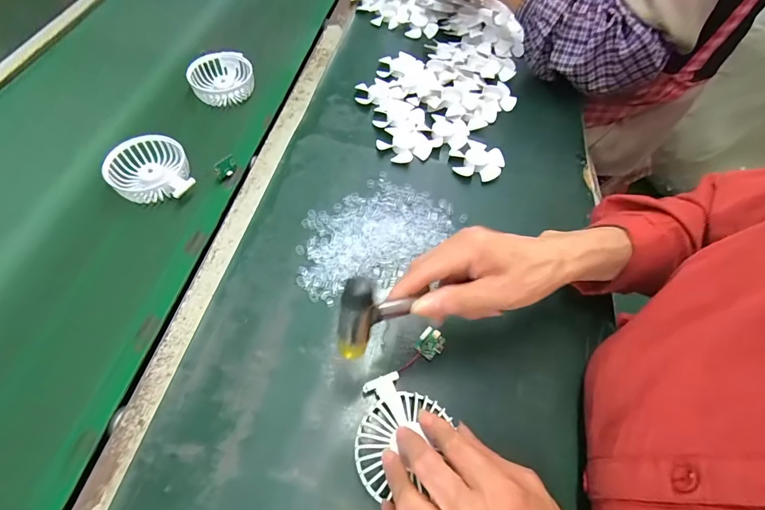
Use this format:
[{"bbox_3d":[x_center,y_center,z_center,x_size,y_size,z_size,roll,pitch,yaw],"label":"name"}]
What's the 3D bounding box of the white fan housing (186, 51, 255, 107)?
[{"bbox_3d":[-0.235,-0.257,0.565,0.086,0.029,0.087,-10,61,-10],"label":"white fan housing"}]

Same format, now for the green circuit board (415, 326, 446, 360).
[{"bbox_3d":[0.047,0.085,0.375,0.024,0.007,0.029,30,62,13],"label":"green circuit board"}]

